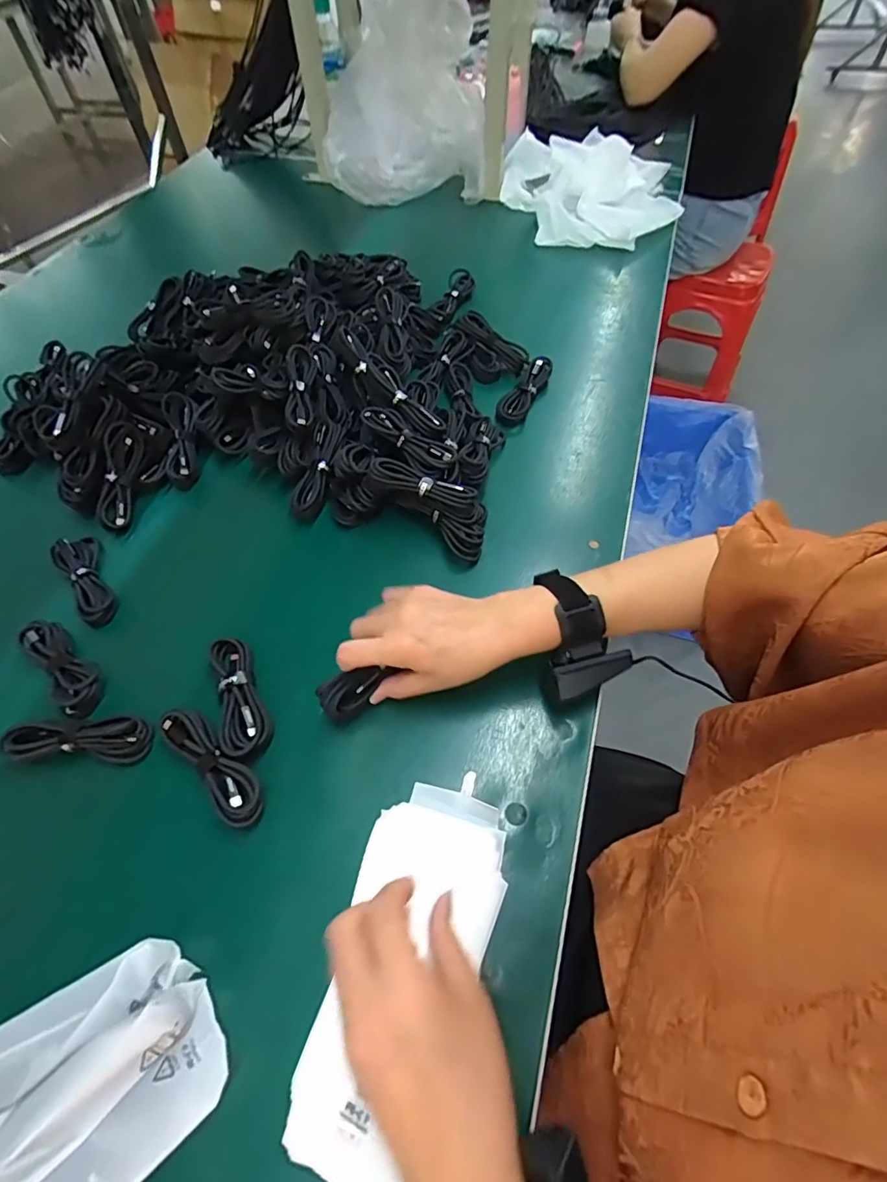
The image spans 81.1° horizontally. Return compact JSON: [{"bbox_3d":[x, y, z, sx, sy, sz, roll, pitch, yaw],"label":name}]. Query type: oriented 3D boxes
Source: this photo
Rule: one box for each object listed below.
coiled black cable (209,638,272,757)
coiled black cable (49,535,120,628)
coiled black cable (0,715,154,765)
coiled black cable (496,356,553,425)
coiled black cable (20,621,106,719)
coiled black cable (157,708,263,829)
[{"bbox_3d":[-0.172,0.086,0.428,0.038,0.017,0.108,-24,61,-12],"label":"coiled black cable"},{"bbox_3d":[-0.348,-0.011,0.507,0.034,0.026,0.112,-32,62,-16],"label":"coiled black cable"},{"bbox_3d":[-0.290,0.119,0.414,0.104,0.024,0.033,-1,59,2],"label":"coiled black cable"},{"bbox_3d":[0.099,-0.244,0.634,0.035,0.025,0.107,22,62,15],"label":"coiled black cable"},{"bbox_3d":[-0.332,0.064,0.454,0.106,0.021,0.034,39,68,23],"label":"coiled black cable"},{"bbox_3d":[-0.177,0.130,0.396,0.111,0.010,0.032,39,68,23],"label":"coiled black cable"}]

